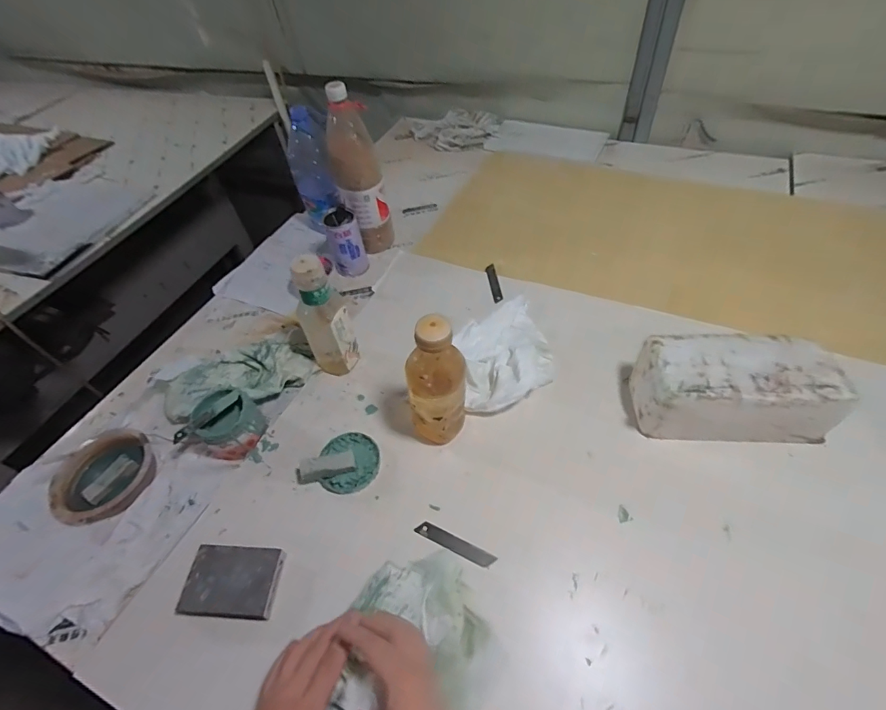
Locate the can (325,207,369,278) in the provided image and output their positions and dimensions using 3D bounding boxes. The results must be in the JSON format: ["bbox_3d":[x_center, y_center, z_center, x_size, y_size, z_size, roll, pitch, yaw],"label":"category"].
[{"bbox_3d":[-0.185,-0.213,0.838,0.061,0.121,0.060,-3,52,4],"label":"can"}]

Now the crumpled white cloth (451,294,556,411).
[{"bbox_3d":[0.087,-0.015,0.660,0.155,0.061,0.209,-10,51,-2],"label":"crumpled white cloth"}]

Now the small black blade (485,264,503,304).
[{"bbox_3d":[0.094,-0.131,0.788,0.018,0.005,0.094,-8,56,-3],"label":"small black blade"}]

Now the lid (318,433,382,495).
[{"bbox_3d":[-0.124,0.145,0.586,0.078,0.016,0.082,-3,52,4],"label":"lid"}]

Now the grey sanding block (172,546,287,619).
[{"bbox_3d":[-0.239,0.262,0.499,0.101,0.031,0.071,0,52,6],"label":"grey sanding block"}]

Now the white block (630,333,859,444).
[{"bbox_3d":[0.365,0.045,0.556,0.223,0.104,0.109,3,52,9],"label":"white block"}]

